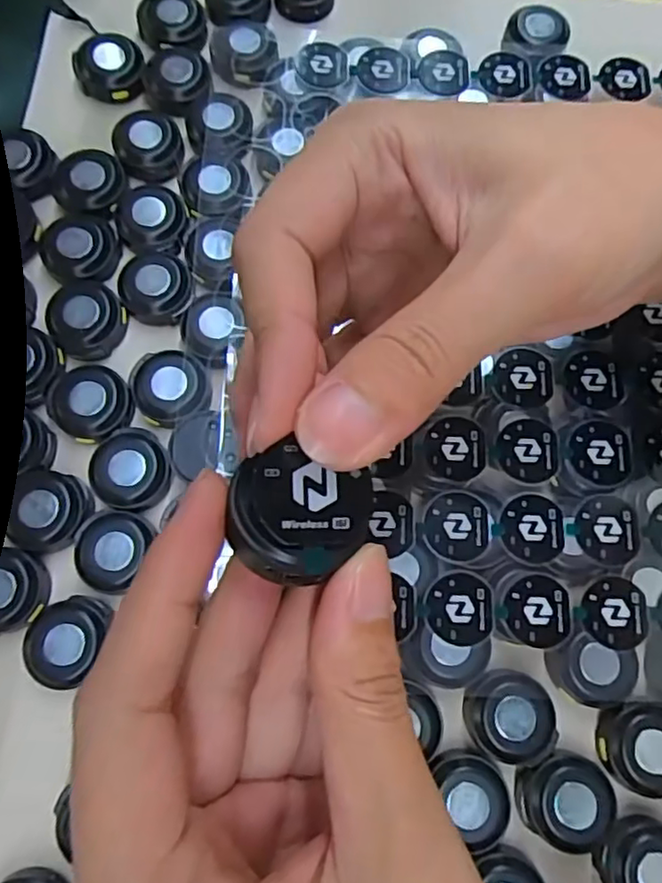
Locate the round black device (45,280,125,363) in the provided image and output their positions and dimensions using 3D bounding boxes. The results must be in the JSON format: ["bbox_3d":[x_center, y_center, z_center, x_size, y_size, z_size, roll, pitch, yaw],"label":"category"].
[{"bbox_3d":[-0.098,-0.050,0.250,0.029,0.011,0.031,0,75,-1],"label":"round black device"}]

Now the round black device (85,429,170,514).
[{"bbox_3d":[-0.076,0.011,0.235,0.028,0.010,0.030,0,75,-1],"label":"round black device"}]

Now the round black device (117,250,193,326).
[{"bbox_3d":[-0.072,-0.063,0.256,0.030,0.011,0.027,13,75,2],"label":"round black device"}]

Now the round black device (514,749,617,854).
[{"bbox_3d":[0.078,0.118,0.208,0.029,0.011,0.028,0,75,-1],"label":"round black device"}]

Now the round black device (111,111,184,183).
[{"bbox_3d":[-0.080,-0.130,0.273,0.028,0.012,0.029,0,75,-1],"label":"round black device"}]

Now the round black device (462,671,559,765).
[{"bbox_3d":[0.061,0.095,0.216,0.027,0.013,0.030,-15,76,-5],"label":"round black device"}]

